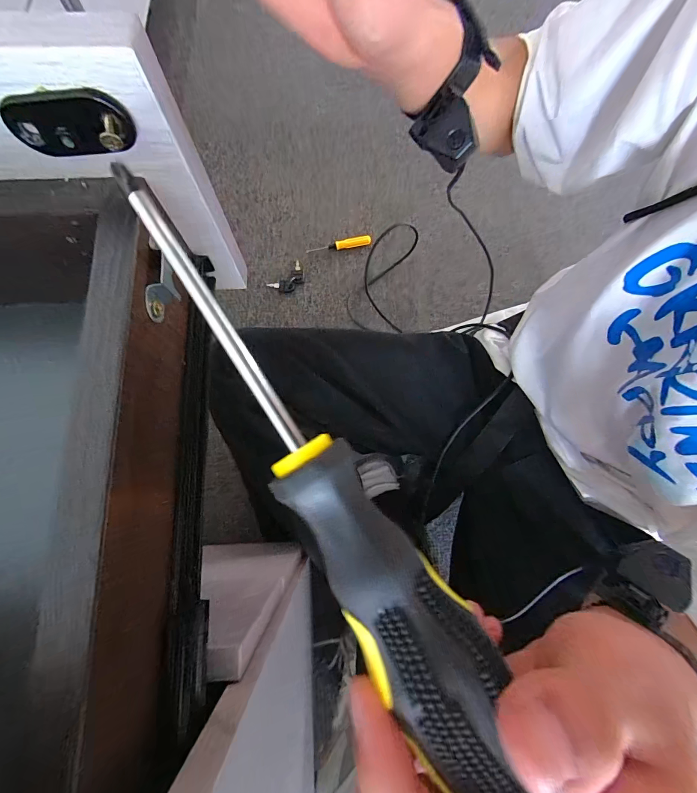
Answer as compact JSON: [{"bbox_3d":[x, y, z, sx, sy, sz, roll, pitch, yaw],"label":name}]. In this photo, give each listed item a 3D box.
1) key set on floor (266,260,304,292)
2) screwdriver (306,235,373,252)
[{"bbox_3d":[-0.113,-0.224,0.657,0.073,0.008,0.041,-43,81,-10],"label":"key set on floor"},{"bbox_3d":[-0.019,-0.297,0.672,0.125,0.012,0.018,-12,77,-3],"label":"screwdriver"}]

